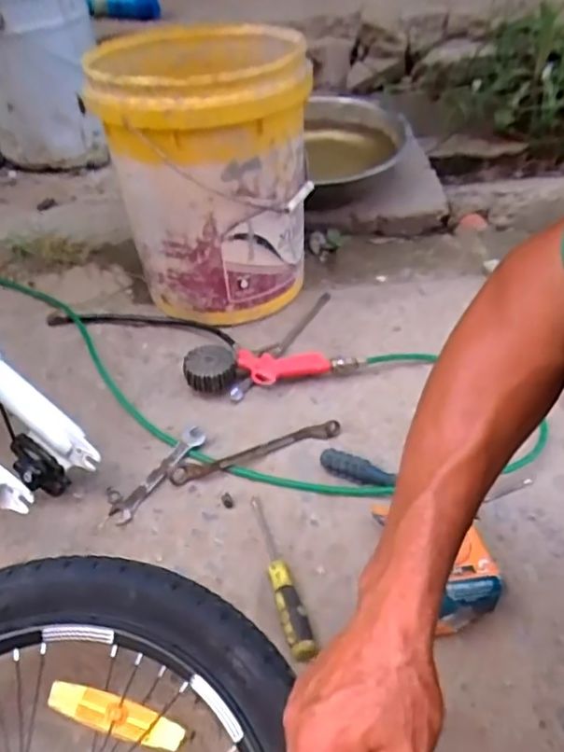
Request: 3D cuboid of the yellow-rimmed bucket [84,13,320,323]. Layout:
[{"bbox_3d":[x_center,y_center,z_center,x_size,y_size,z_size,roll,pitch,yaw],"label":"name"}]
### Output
[{"bbox_3d":[-0.109,-0.322,0.953,0.290,0.369,0.327,-5,44,-4],"label":"yellow-rimmed bucket"}]

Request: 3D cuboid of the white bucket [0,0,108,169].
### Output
[{"bbox_3d":[-0.557,-0.702,1.333,0.292,0.400,0.317,-17,46,-13],"label":"white bucket"}]

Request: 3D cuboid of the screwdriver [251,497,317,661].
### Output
[{"bbox_3d":[-0.004,0.209,0.649,0.024,0.026,0.194,-12,45,-11],"label":"screwdriver"}]

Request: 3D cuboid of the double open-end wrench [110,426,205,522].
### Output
[{"bbox_3d":[-0.156,0.120,0.766,0.031,0.008,0.163,22,49,22],"label":"double open-end wrench"}]

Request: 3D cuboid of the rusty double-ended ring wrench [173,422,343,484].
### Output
[{"bbox_3d":[-0.033,0.097,0.778,0.226,0.017,0.029,-15,46,-14],"label":"rusty double-ended ring wrench"}]

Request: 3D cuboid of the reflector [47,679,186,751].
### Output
[{"bbox_3d":[-0.129,0.265,0.468,0.108,0.007,0.025,17,59,3],"label":"reflector"}]

